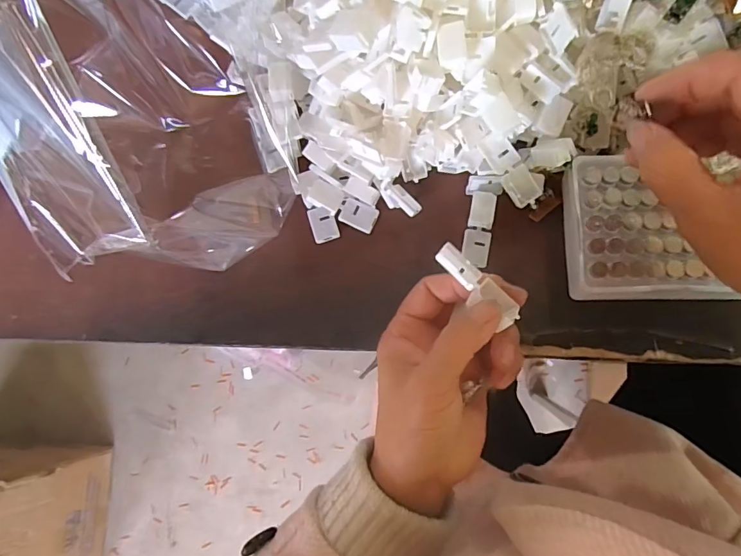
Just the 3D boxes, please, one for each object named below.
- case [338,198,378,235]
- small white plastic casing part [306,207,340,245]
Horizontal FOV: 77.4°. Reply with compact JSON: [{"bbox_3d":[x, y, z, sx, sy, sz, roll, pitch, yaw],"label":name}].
[{"bbox_3d":[-0.009,-0.048,0.355,0.027,0.004,0.021,21,99,-1],"label":"case"},{"bbox_3d":[-0.036,-0.042,0.356,0.020,0.006,0.027,-16,81,3],"label":"small white plastic casing part"}]

